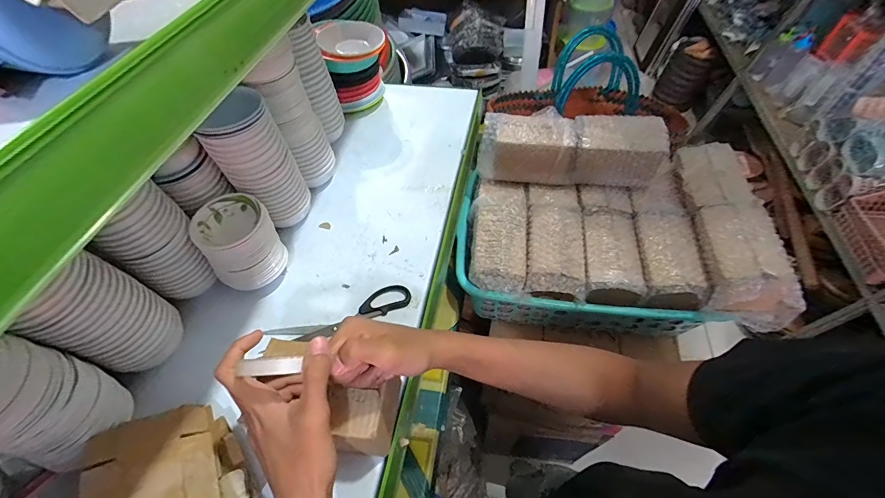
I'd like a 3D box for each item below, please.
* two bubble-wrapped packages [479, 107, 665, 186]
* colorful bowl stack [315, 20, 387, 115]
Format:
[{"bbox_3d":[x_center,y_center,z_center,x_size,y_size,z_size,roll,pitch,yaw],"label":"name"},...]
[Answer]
[{"bbox_3d":[0.213,-0.172,0.652,0.288,0.101,0.086,2,52,3],"label":"two bubble-wrapped packages"},{"bbox_3d":[-0.170,-0.350,0.750,0.115,0.148,0.128,-14,53,-9],"label":"colorful bowl stack"}]

